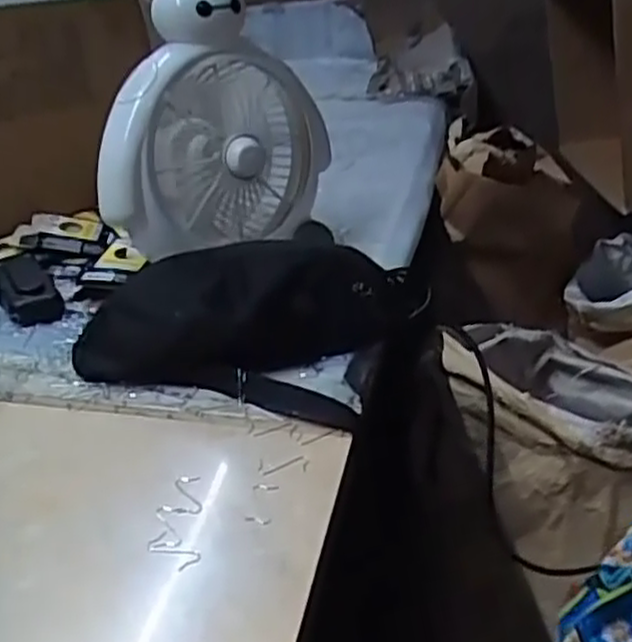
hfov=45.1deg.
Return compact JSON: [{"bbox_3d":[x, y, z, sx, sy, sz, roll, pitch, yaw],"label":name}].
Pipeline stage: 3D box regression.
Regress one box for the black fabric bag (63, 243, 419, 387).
[{"bbox_3d":[-0.058,-0.011,0.639,0.273,0.095,0.100,-3,30,-3],"label":"black fabric bag"}]

